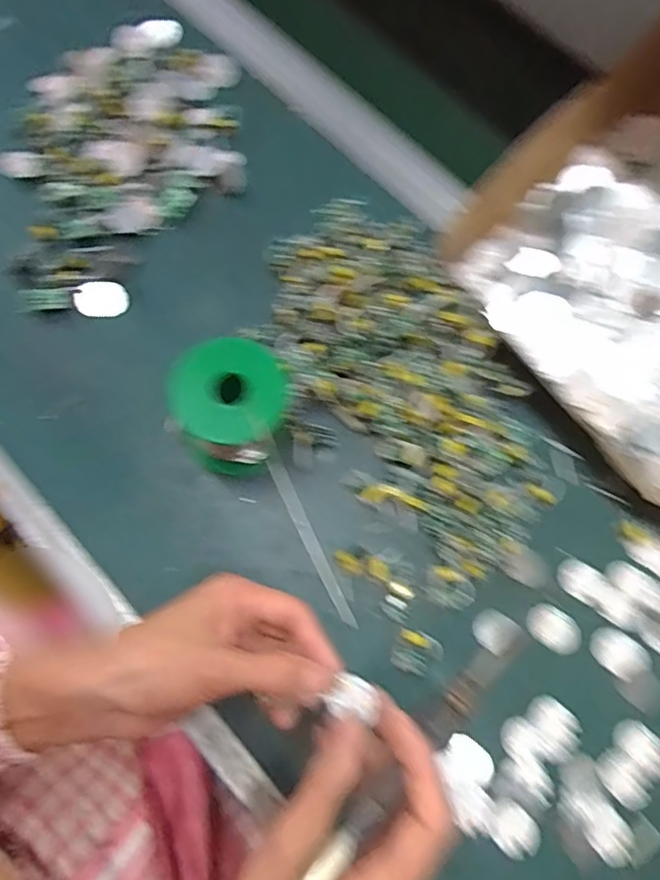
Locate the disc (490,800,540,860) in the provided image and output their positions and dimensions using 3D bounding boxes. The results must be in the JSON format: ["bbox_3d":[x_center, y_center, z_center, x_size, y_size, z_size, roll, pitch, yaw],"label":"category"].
[{"bbox_3d":[0.110,0.231,0.333,0.030,0.004,0.025,39,74,9],"label":"disc"}]

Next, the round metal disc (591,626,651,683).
[{"bbox_3d":[0.190,0.140,0.370,0.037,0.004,0.028,36,74,8],"label":"round metal disc"}]

